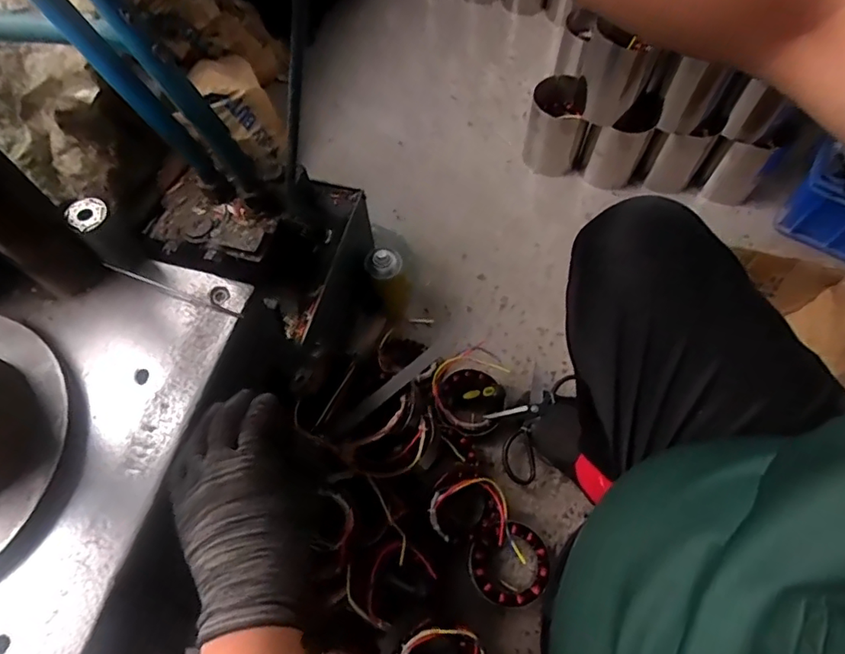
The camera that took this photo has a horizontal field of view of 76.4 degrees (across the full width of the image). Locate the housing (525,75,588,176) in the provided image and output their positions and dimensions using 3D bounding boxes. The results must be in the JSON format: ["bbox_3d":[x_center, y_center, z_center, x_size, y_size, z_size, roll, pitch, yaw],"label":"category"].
[{"bbox_3d":[0.280,-0.415,1.134,0.116,0.176,0.114,6,64,4],"label":"housing"}]

